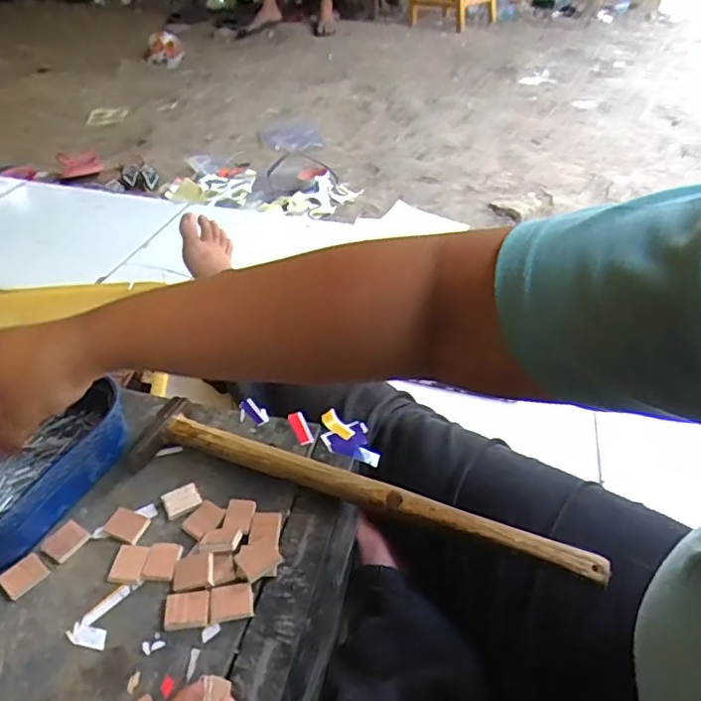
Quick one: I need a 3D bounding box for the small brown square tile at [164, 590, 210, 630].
[{"bbox_3d":[-0.097,0.154,0.341,0.026,0.005,0.020,-4,40,-6],"label":"small brown square tile"}]

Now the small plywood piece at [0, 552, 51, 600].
[{"bbox_3d":[-0.204,0.141,0.360,0.021,0.007,0.025,32,49,31],"label":"small plywood piece"}]

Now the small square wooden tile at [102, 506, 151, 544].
[{"bbox_3d":[-0.150,0.116,0.385,0.028,0.004,0.022,18,43,18],"label":"small square wooden tile"}]

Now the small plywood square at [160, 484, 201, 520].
[{"bbox_3d":[-0.118,0.104,0.401,0.024,0.004,0.021,-20,45,-24],"label":"small plywood square"}]

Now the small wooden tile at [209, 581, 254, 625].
[{"bbox_3d":[-0.071,0.151,0.345,0.026,0.004,0.021,-6,41,-9],"label":"small wooden tile"}]

